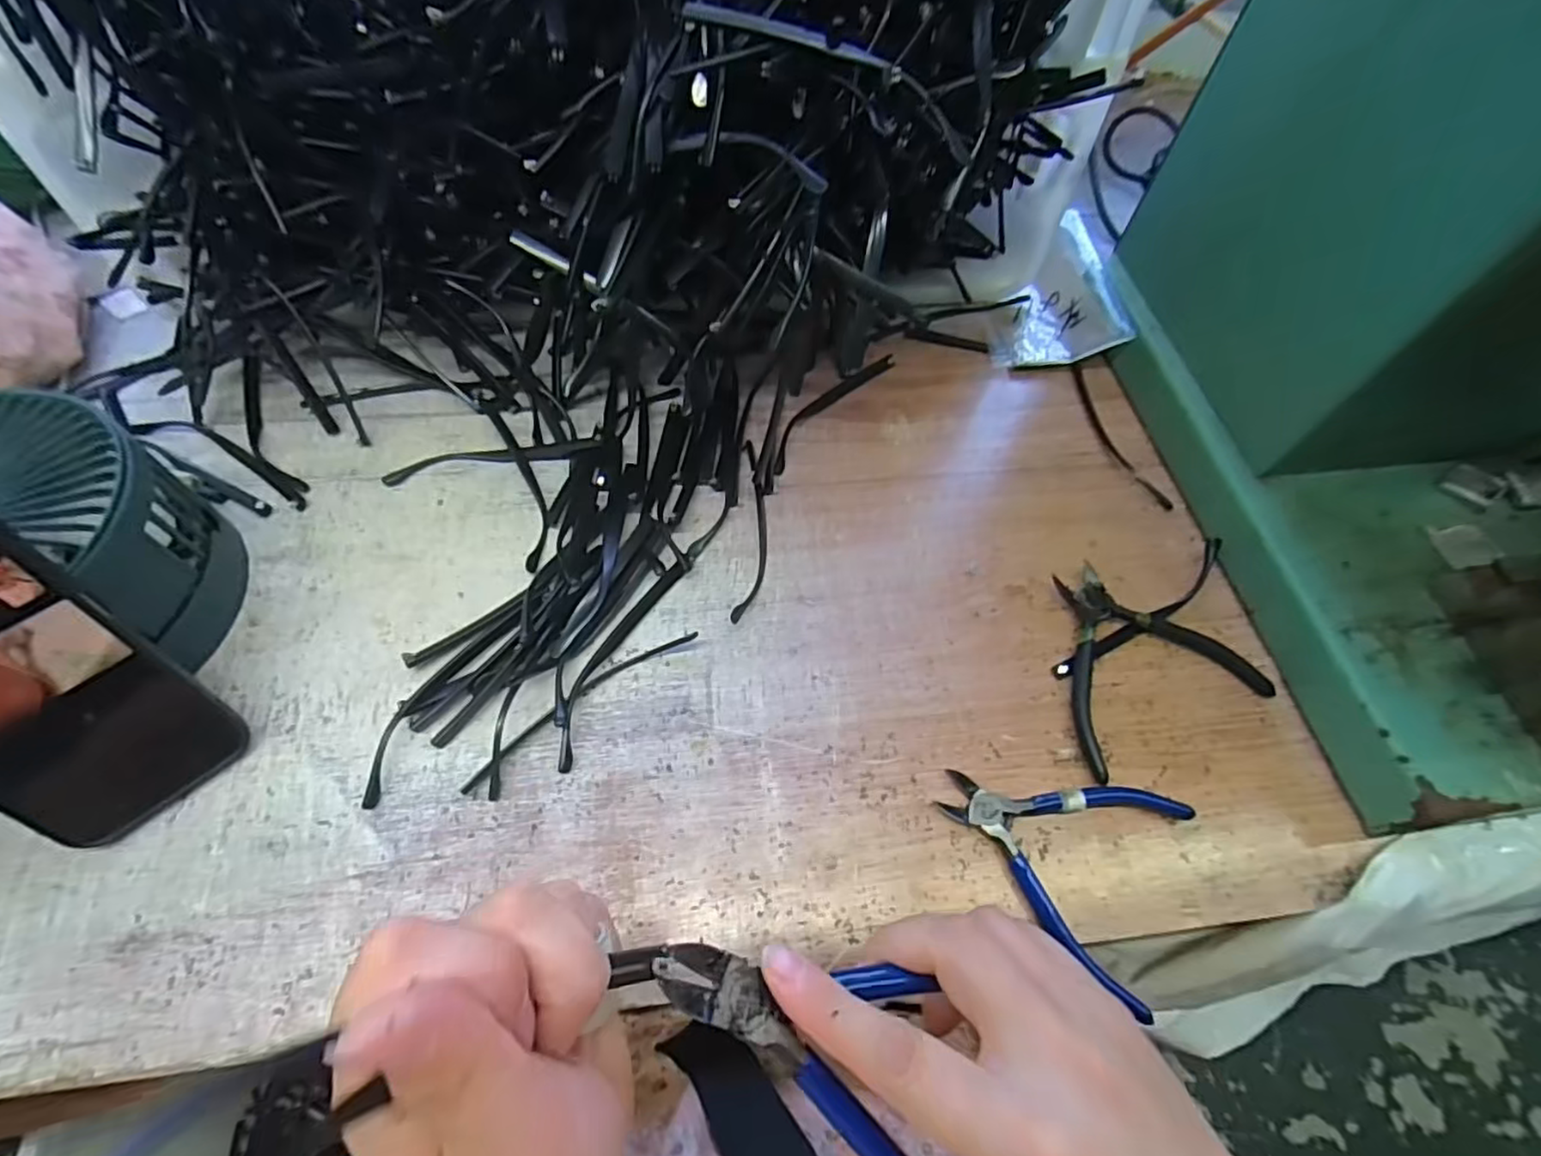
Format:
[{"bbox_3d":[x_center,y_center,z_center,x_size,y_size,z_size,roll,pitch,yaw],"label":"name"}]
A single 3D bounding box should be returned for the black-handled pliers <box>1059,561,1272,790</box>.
[{"bbox_3d":[0.203,0.040,0.375,0.124,0.018,0.105,-22,64,-14],"label":"black-handled pliers"}]

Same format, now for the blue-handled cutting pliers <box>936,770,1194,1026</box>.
[{"bbox_3d":[0.141,0.129,0.326,0.111,0.011,0.096,29,64,13],"label":"blue-handled cutting pliers"}]

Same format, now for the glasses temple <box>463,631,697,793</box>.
[{"bbox_3d":[-0.100,0.064,0.350,0.137,0.009,0.016,-33,68,-19],"label":"glasses temple"}]

